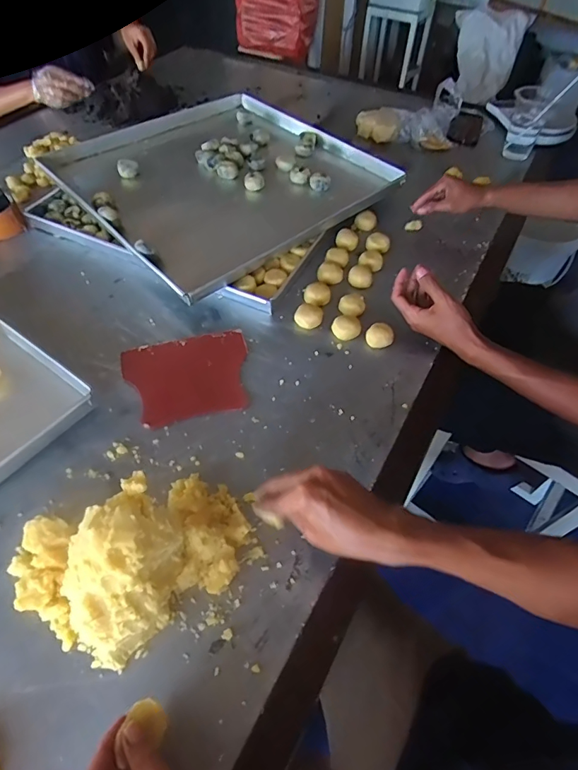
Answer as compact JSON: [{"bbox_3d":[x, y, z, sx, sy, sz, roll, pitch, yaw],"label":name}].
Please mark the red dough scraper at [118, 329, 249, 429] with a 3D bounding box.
[{"bbox_3d":[-0.138,-0.013,0.607,0.167,0.004,0.132,-12,58,-10],"label":"red dough scraper"}]

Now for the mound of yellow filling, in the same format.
[{"bbox_3d":[-0.153,0.157,0.414,0.226,0.107,0.152,-18,55,-16],"label":"mound of yellow filling"}]

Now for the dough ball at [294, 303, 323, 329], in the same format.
[{"bbox_3d":[0.030,-0.105,0.675,0.042,0.022,0.037,5,52,1],"label":"dough ball"}]

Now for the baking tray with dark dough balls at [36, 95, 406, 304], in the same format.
[{"bbox_3d":[-0.131,-0.410,0.871,0.534,0.056,0.536,-33,60,-25],"label":"baking tray with dark dough balls"}]

